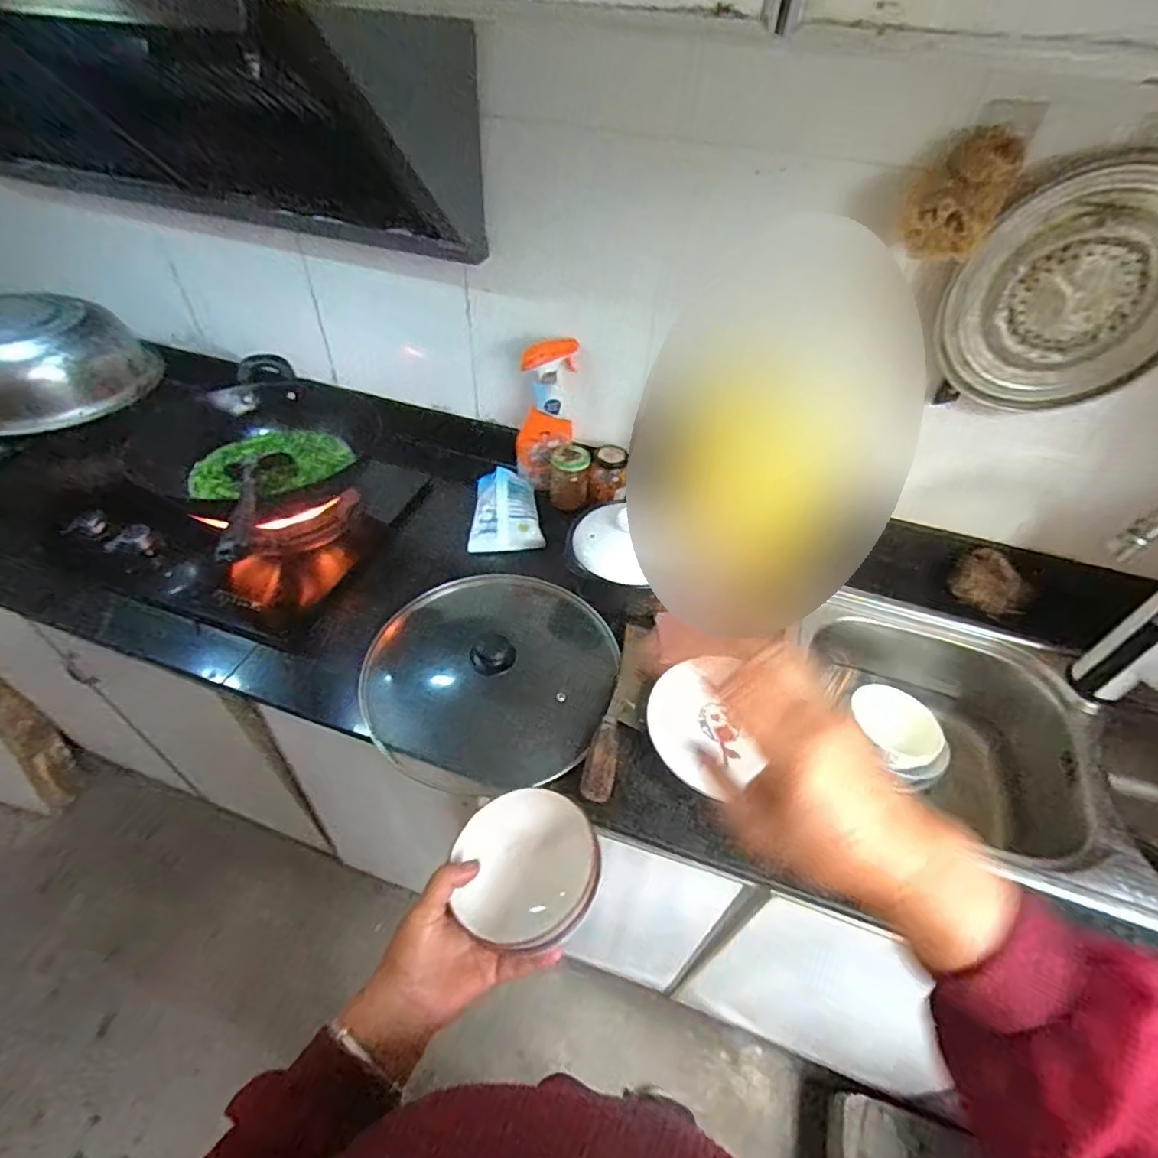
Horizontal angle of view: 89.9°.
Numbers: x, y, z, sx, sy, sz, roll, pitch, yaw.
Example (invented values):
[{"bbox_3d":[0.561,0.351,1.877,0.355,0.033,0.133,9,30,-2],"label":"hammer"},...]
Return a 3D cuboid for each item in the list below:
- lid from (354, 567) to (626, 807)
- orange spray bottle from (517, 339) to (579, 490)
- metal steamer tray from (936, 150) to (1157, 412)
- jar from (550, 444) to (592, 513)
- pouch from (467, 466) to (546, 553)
[{"bbox_3d":[-0.118,0.120,0.777,0.312,0.078,0.324,3,44,-3],"label":"lid"},{"bbox_3d":[-0.056,-0.266,0.953,0.098,0.239,0.050,-2,44,-8],"label":"orange spray bottle"},{"bbox_3d":[0.551,-0.314,0.648,0.252,0.247,0.026,12,44,7],"label":"metal steamer tray"},{"bbox_3d":[-0.018,-0.171,0.988,0.074,0.077,0.075,3,44,-2],"label":"jar"},{"bbox_3d":[-0.122,-0.119,0.974,0.117,0.063,0.155,-1,44,-7],"label":"pouch"}]

